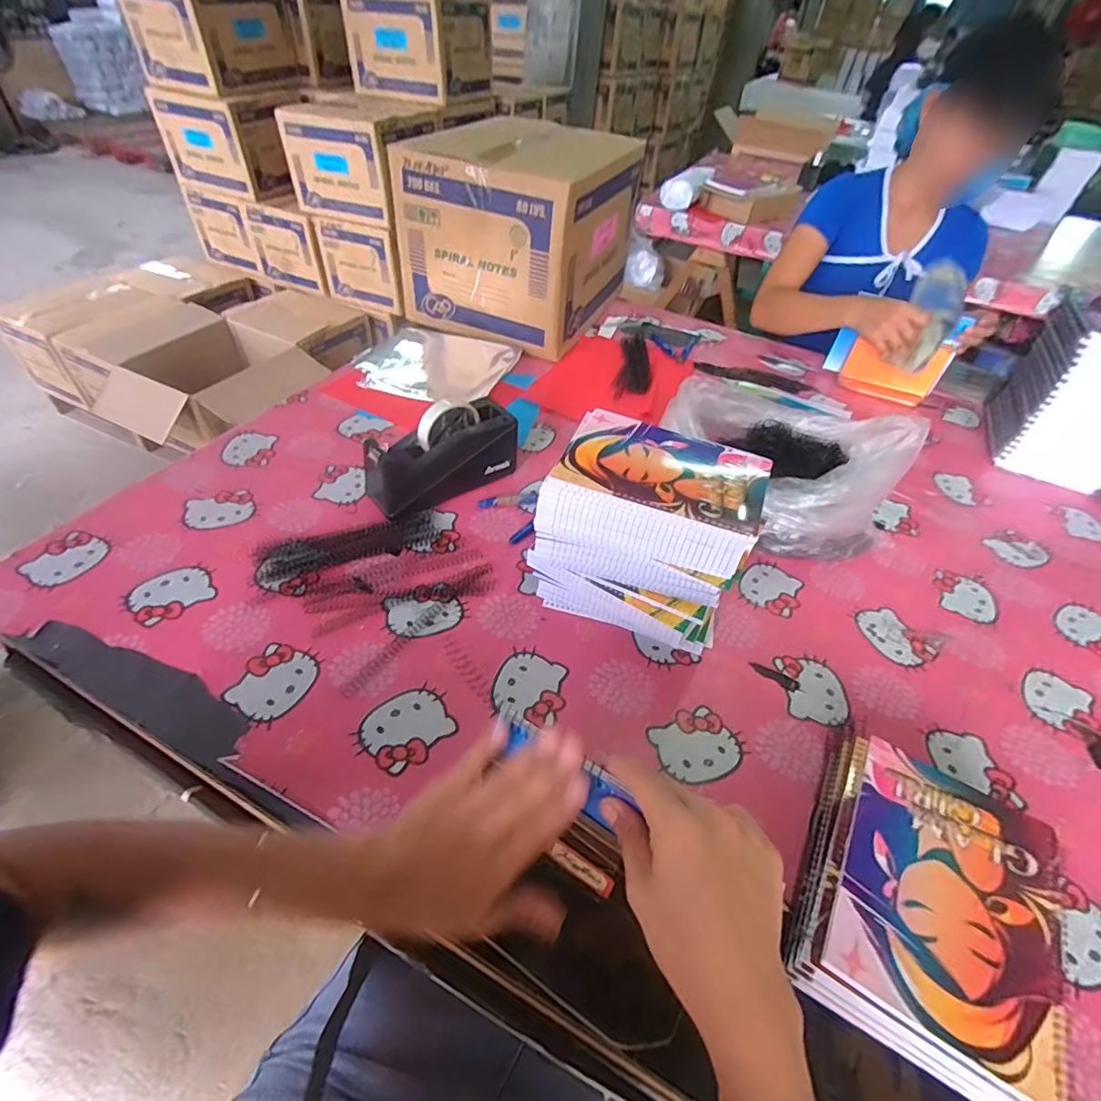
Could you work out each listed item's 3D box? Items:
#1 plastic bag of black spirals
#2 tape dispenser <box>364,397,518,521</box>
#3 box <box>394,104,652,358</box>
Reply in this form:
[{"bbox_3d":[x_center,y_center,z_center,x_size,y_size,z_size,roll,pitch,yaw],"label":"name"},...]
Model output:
[{"bbox_3d":[0.323,-0.128,0.752,0.227,0.144,0.281,-19,52,-23],"label":"plastic bag of black spirals"},{"bbox_3d":[-0.139,-0.127,0.722,0.198,0.102,0.076,-25,54,-27],"label":"tape dispenser"},{"bbox_3d":[-0.056,-0.630,1.079,0.343,0.281,0.380,22,48,14],"label":"box"}]

